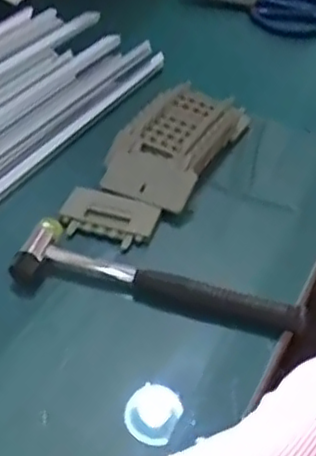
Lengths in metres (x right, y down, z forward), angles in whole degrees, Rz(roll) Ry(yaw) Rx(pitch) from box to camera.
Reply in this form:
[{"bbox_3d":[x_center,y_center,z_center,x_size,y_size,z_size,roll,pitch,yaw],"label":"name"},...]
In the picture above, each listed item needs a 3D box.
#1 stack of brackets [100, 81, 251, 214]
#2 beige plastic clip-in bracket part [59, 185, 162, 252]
[{"bbox_3d":[0.016,-0.088,0.659,0.096,0.021,0.160,22,50,19],"label":"stack of brackets"},{"bbox_3d":[-0.044,-0.011,0.602,0.085,0.010,0.056,14,48,12],"label":"beige plastic clip-in bracket part"}]

